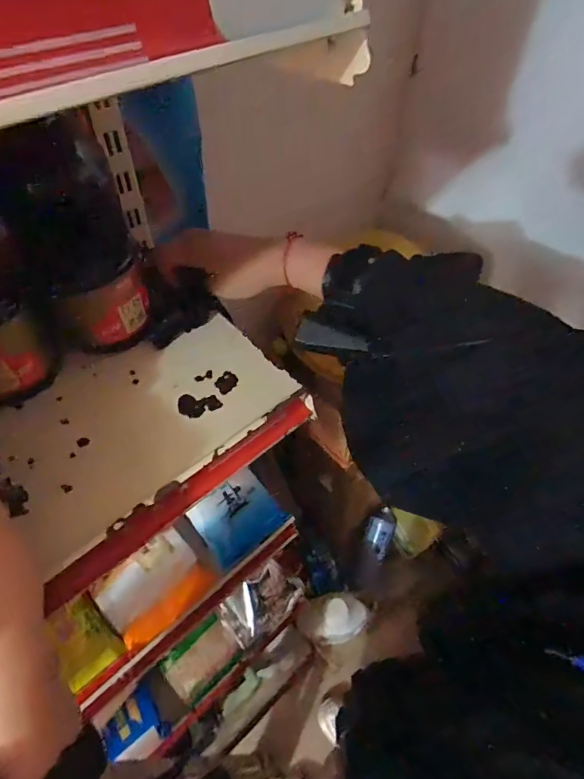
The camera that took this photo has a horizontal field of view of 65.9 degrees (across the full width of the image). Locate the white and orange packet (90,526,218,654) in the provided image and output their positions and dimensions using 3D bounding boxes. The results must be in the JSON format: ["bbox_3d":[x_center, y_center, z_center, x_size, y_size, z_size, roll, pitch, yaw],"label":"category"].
[{"bbox_3d":[-0.183,0.256,0.592,0.122,0.040,0.101,-38,84,-31],"label":"white and orange packet"}]

